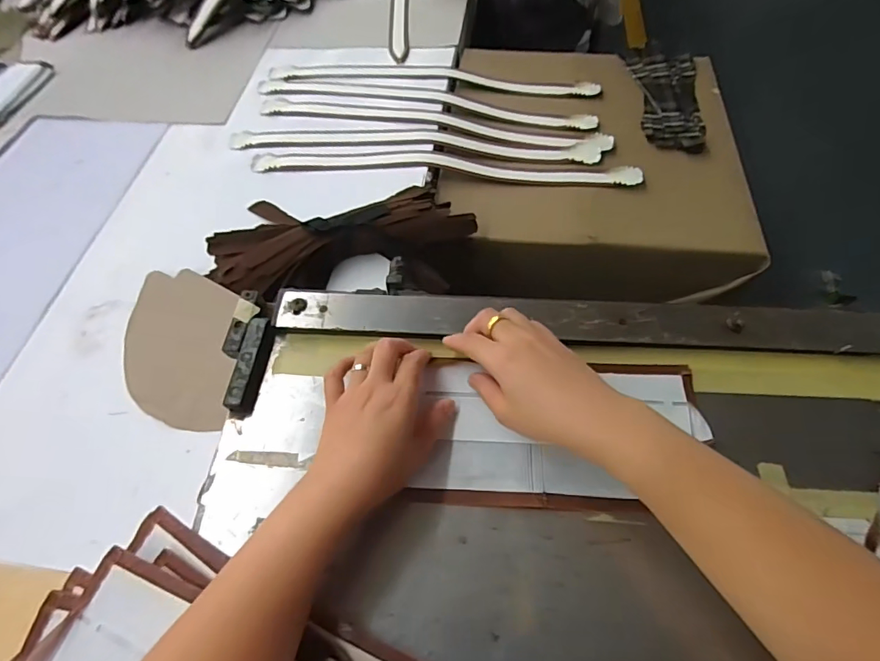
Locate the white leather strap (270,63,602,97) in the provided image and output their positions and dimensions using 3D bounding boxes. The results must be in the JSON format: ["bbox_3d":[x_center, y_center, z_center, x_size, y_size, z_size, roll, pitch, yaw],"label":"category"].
[{"bbox_3d":[-0.013,-0.435,0.827,0.551,0.013,0.056,5,59,3],"label":"white leather strap"}]

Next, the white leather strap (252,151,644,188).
[{"bbox_3d":[0.004,-0.245,0.711,0.557,0.020,0.050,4,59,2],"label":"white leather strap"}]

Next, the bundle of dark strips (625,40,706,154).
[{"bbox_3d":[0.373,-0.393,0.794,0.107,0.016,0.276,8,60,5],"label":"bundle of dark strips"}]

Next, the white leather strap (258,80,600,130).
[{"bbox_3d":[-0.029,-0.383,0.805,0.564,0.012,0.055,9,60,6],"label":"white leather strap"}]

